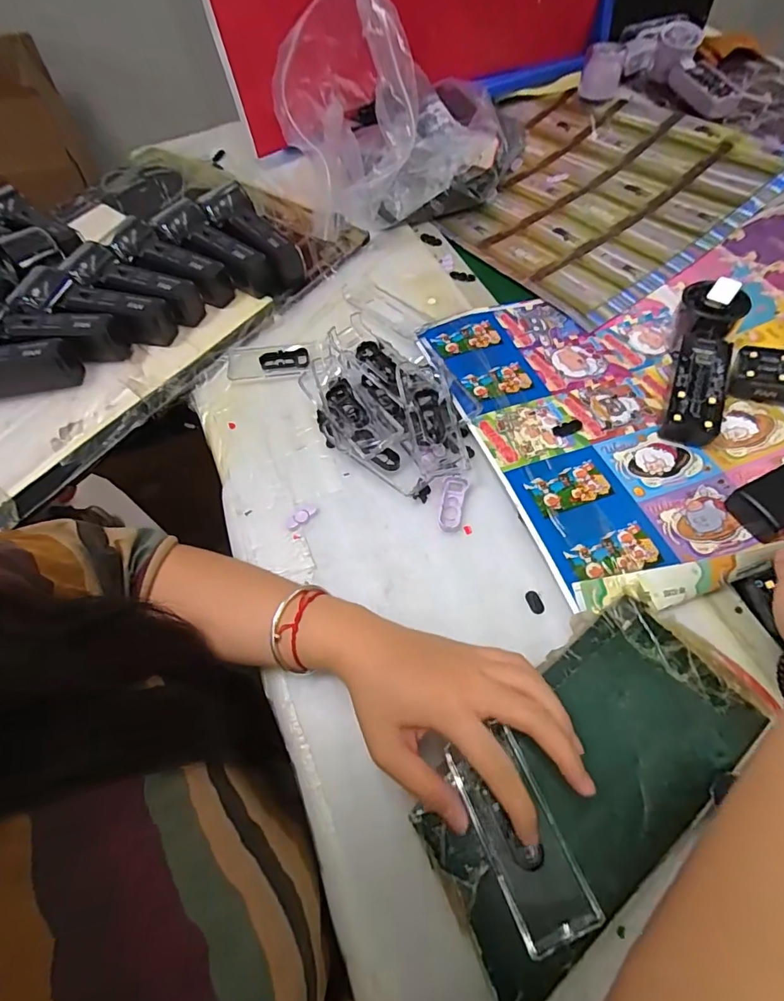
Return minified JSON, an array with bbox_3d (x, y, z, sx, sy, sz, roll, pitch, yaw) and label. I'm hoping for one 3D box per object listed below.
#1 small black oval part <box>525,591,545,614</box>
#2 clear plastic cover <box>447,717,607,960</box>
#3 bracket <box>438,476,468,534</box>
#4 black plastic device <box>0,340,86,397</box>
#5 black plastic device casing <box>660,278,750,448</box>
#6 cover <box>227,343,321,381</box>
[{"bbox_3d":[0.108,0.077,0.367,0.010,0.004,0.018,-15,60,-5],"label":"small black oval part"},{"bbox_3d":[0.072,0.188,0.277,0.045,0.017,0.103,-25,62,-10],"label":"clear plastic cover"},{"bbox_3d":[0.050,0.003,0.408,0.019,0.006,0.050,10,61,10],"label":"bracket"},{"bbox_3d":[-0.361,-0.126,0.475,0.105,0.045,0.025,-12,60,-3],"label":"black plastic device"},{"bbox_3d":[0.280,-0.127,0.439,0.046,0.026,0.158,16,75,13],"label":"black plastic device casing"},{"bbox_3d":[-0.120,-0.142,0.494,0.092,0.007,0.038,-6,60,1],"label":"cover"}]

